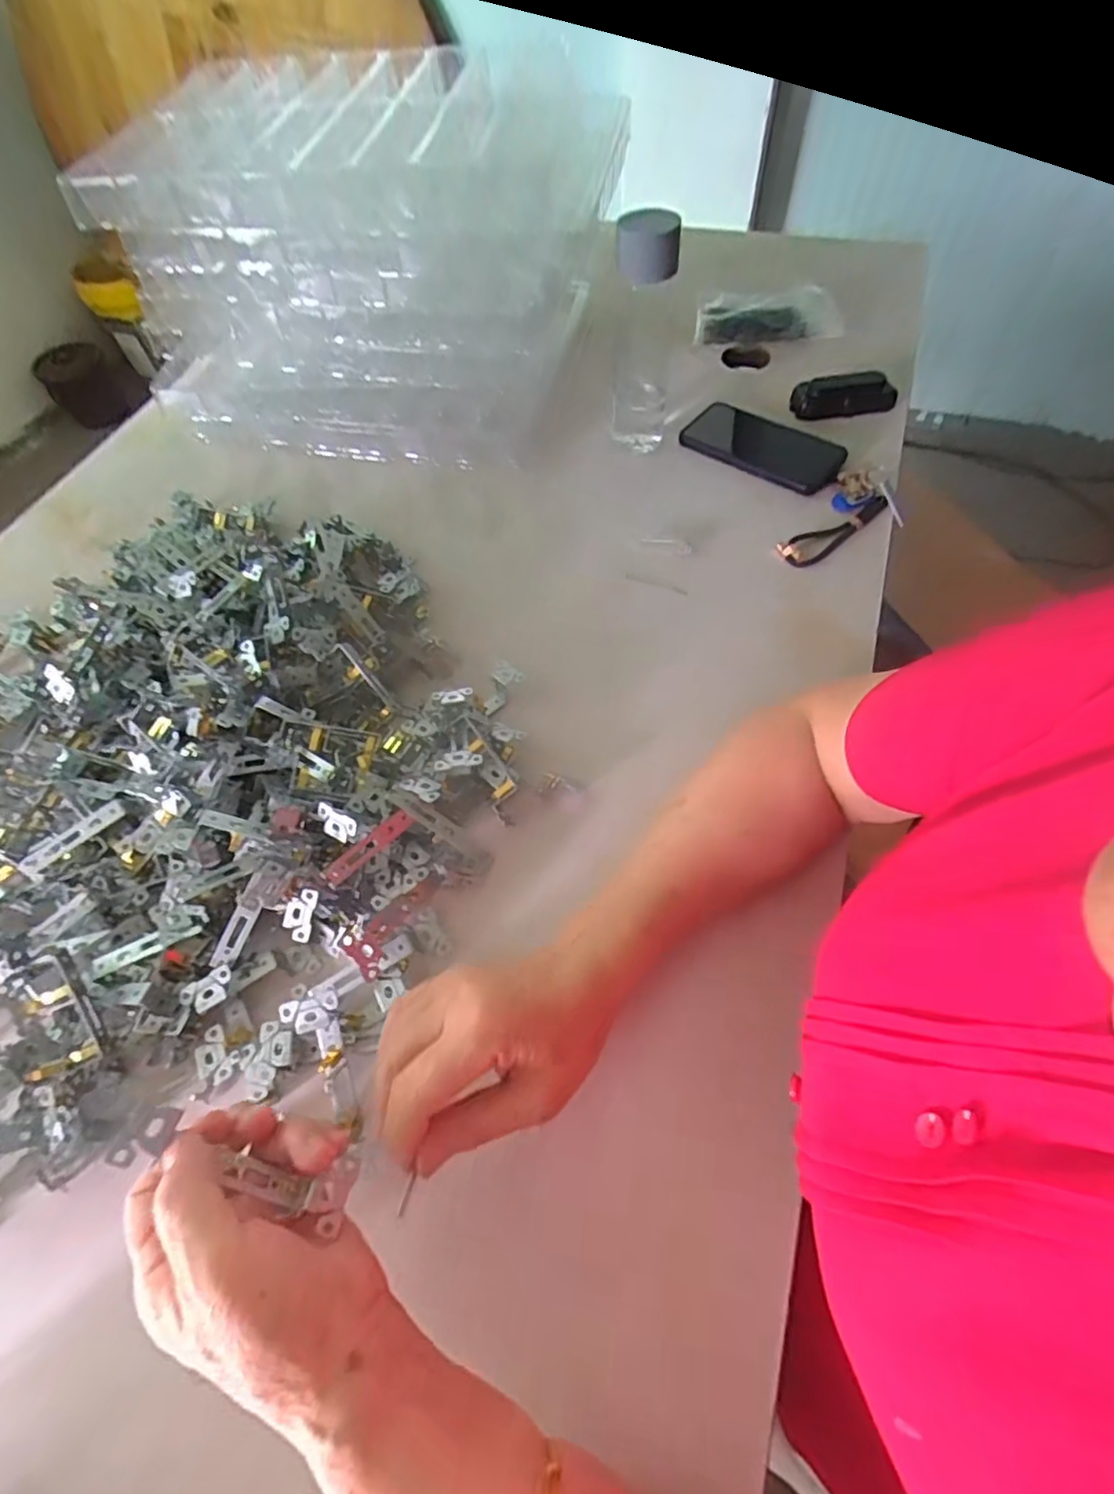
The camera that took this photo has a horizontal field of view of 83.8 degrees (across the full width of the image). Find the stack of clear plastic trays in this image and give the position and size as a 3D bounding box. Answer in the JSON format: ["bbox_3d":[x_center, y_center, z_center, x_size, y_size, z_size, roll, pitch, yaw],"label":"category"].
[{"bbox_3d":[-0.193,-0.502,0.659,0.460,0.236,0.279,7,60,8],"label":"stack of clear plastic trays"}]

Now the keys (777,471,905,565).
[{"bbox_3d":[0.273,-0.215,0.599,0.134,0.026,0.070,-41,65,-19],"label":"keys"}]

